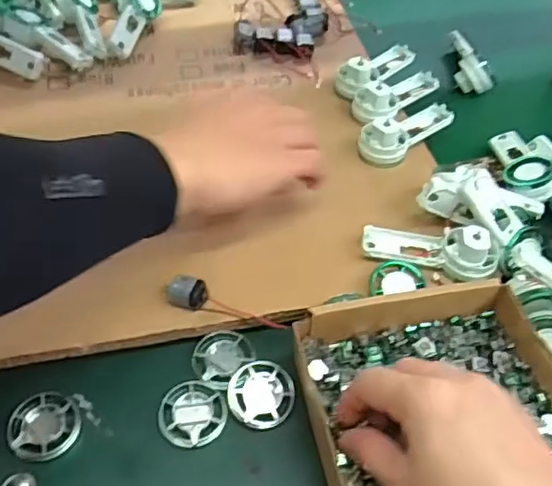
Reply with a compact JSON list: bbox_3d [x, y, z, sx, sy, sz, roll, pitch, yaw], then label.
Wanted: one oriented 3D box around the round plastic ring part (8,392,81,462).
[{"bbox_3d":[-0.136,0.108,0.357,0.038,0.008,0.038,-5,52,-9],"label":"round plastic ring part"}]

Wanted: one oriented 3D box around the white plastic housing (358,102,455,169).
[{"bbox_3d":[0.113,-0.100,0.511,0.096,0.025,0.036,-32,60,-26],"label":"white plastic housing"}]

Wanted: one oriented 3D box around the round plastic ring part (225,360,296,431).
[{"bbox_3d":[-0.009,0.093,0.371,0.040,0.011,0.039,2,51,-3],"label":"round plastic ring part"}]

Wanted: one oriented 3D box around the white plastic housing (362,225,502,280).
[{"bbox_3d":[0.110,-0.001,0.421,0.094,0.025,0.031,11,51,5],"label":"white plastic housing"}]

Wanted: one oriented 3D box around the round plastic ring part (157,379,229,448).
[{"bbox_3d":[-0.050,0.104,0.368,0.040,0.008,0.040,2,51,-3],"label":"round plastic ring part"}]

